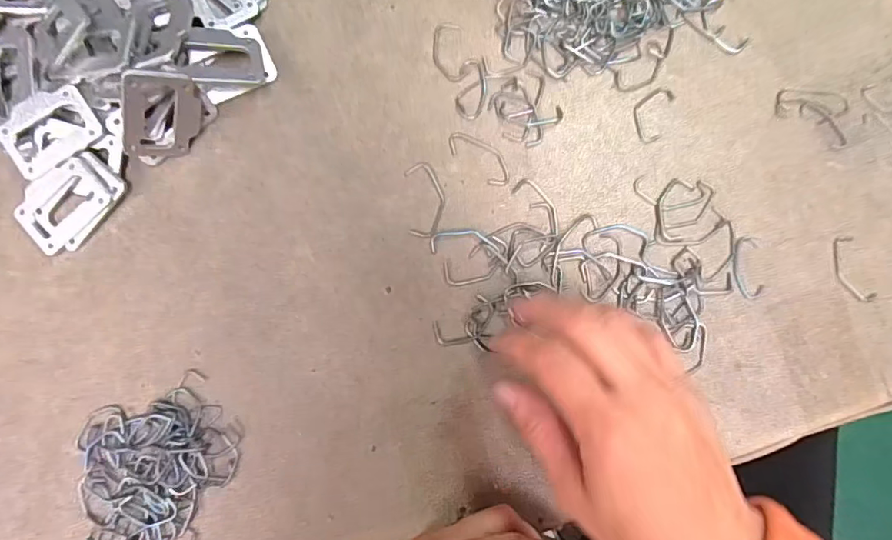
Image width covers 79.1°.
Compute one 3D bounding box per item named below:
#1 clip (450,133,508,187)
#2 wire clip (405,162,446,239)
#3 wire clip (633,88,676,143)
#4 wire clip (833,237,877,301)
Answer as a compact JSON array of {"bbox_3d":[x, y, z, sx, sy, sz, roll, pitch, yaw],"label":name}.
[{"bbox_3d":[0.021,-0.068,0.322,0.044,0.004,0.019,39,83,2],"label":"clip"},{"bbox_3d":[-0.012,-0.042,0.318,0.021,0.004,0.045,-5,84,-3],"label":"wire clip"},{"bbox_3d":[0.125,-0.096,0.330,0.020,0.004,0.036,22,83,0],"label":"wire clip"},{"bbox_3d":[0.243,0.000,0.322,0.019,0.004,0.041,-21,85,-5],"label":"wire clip"}]

